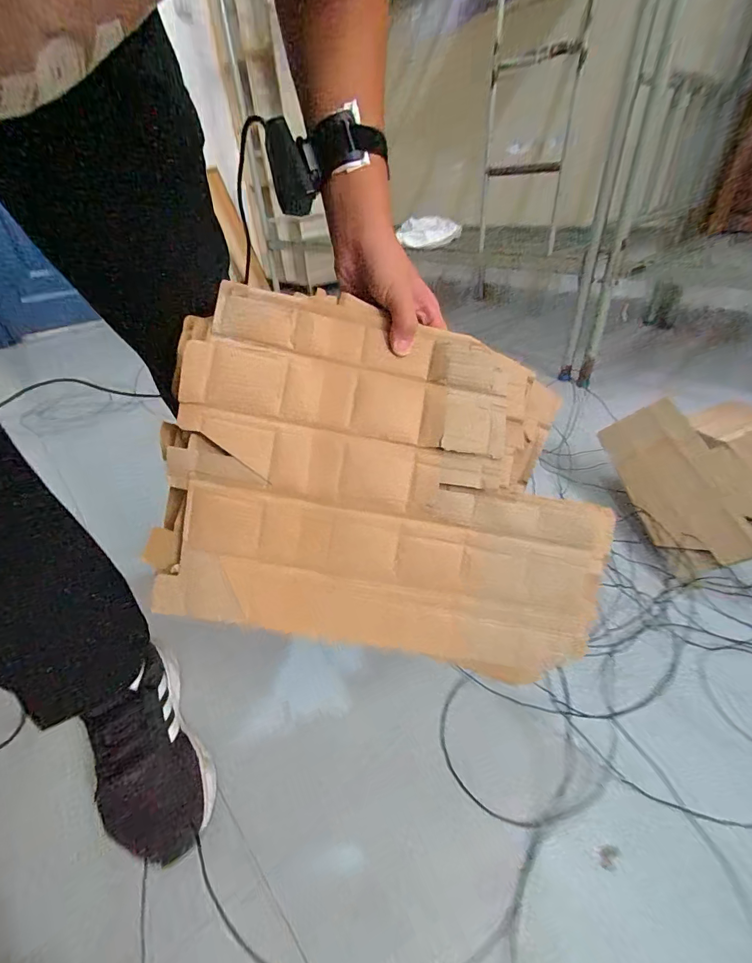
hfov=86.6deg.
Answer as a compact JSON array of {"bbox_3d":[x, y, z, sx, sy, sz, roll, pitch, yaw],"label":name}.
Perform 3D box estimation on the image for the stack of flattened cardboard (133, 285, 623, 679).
[{"bbox_3d":[0.016,0.009,0.369,0.401,0.304,0.035,11,1,-5],"label":"stack of flattened cardboard"}]

